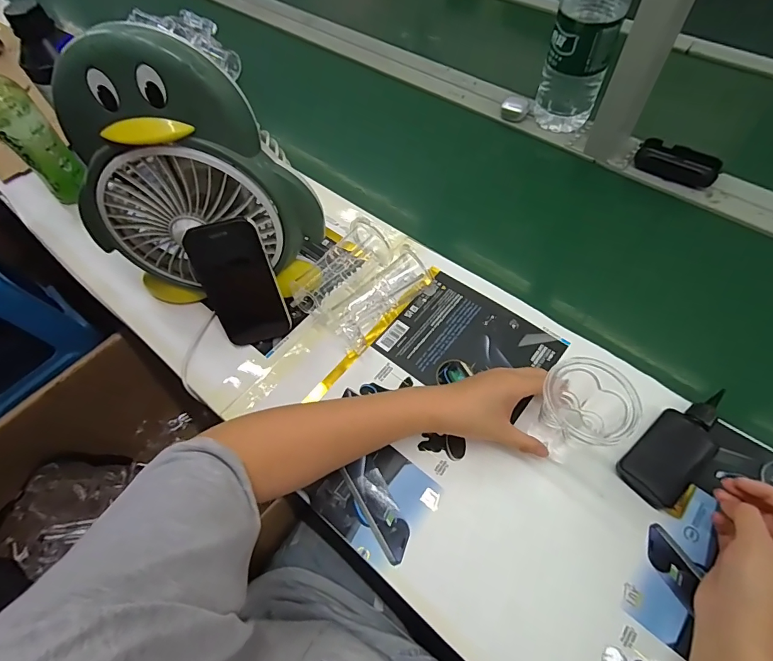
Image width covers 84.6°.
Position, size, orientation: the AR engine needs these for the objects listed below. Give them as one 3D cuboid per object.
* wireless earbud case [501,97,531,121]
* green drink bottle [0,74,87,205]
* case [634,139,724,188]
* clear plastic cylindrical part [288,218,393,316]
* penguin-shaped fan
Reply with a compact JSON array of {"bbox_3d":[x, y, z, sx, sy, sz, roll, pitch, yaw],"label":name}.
[{"bbox_3d":[0.219,-0.377,0.723,0.044,0.021,0.040,13,62,11],"label":"wireless earbud case"},{"bbox_3d":[-0.506,-0.276,0.598,0.056,0.203,0.060,36,68,21],"label":"green drink bottle"},{"bbox_3d":[0.438,-0.251,0.644,0.113,0.035,0.044,28,65,18],"label":"case"},{"bbox_3d":[-0.055,-0.072,0.536,0.063,0.053,0.132,33,67,20],"label":"clear plastic cylindrical part"},{"bbox_3d":[-0.205,-0.132,0.448,0.252,0.286,0.082,-1,60,3],"label":"penguin-shaped fan"}]

